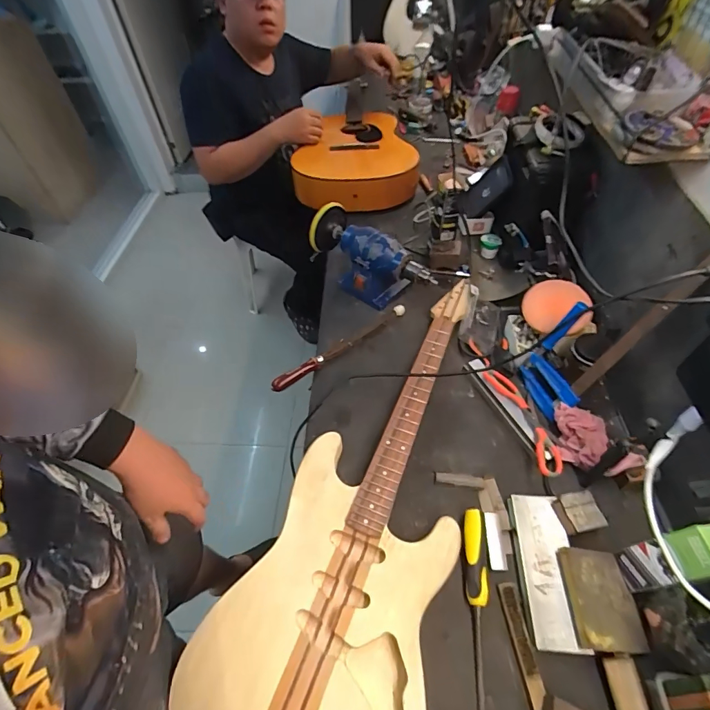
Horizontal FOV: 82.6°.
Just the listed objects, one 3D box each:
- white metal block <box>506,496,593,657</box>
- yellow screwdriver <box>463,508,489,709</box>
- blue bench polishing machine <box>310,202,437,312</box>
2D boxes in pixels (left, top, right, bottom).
[{"bbox_3d":[0.273,0.304,0.582,0.067,0.023,0.198,3,52,4],"label":"white metal block"},{"bbox_3d":[0.170,0.340,0.562,0.031,0.034,0.233,3,52,4],"label":"yellow screwdriver"},{"bbox_3d":[0.030,-0.216,0.924,0.111,0.128,0.311,-37,60,-24],"label":"blue bench polishing machine"}]

